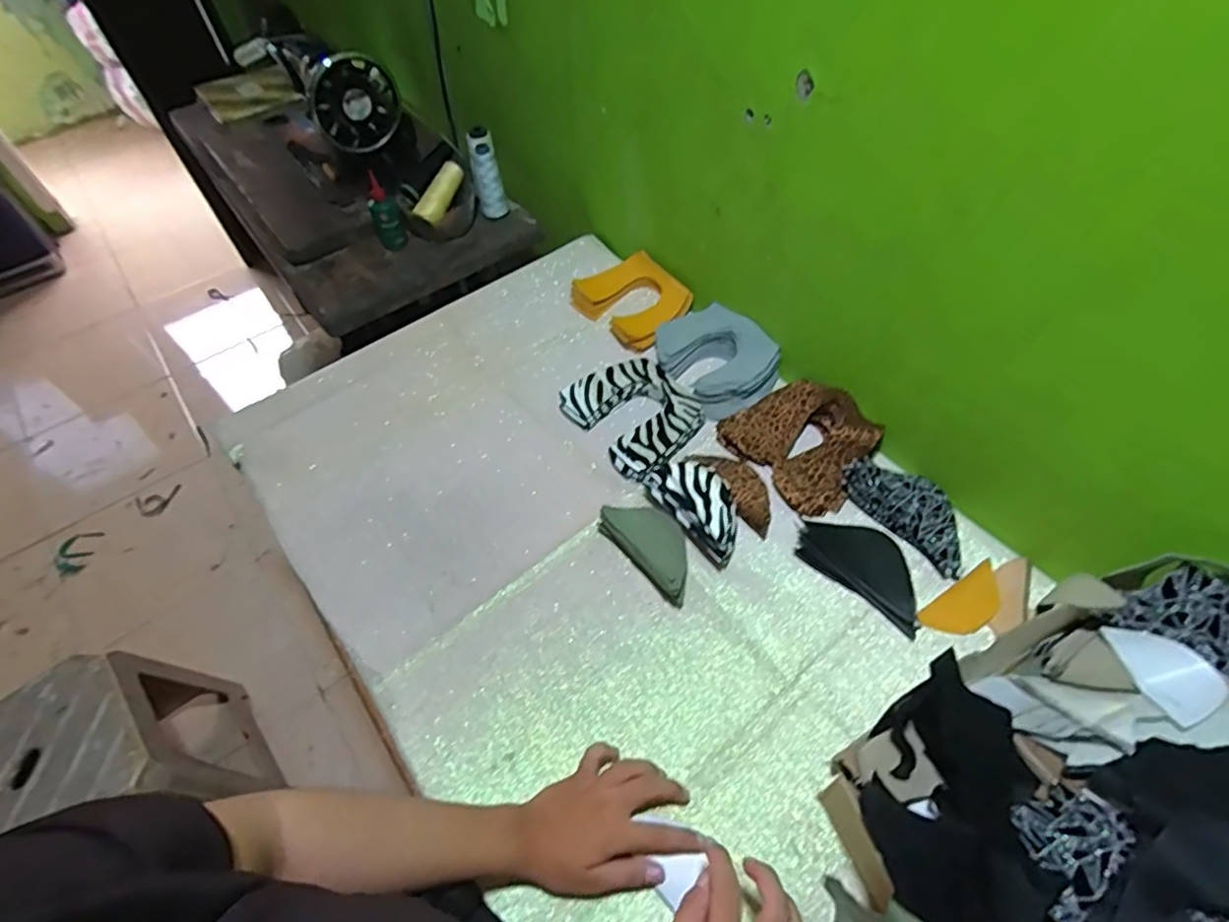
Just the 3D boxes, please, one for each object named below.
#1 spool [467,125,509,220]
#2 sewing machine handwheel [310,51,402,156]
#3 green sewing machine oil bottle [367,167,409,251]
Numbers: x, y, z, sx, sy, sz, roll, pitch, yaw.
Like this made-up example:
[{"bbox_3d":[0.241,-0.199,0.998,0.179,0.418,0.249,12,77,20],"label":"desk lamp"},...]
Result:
[{"bbox_3d":[-0.210,-0.470,1.022,0.046,0.120,0.048,-14,56,-6],"label":"spool"},{"bbox_3d":[-0.395,-0.551,0.955,0.131,0.136,0.031,-33,60,-20],"label":"sewing machine handwheel"},{"bbox_3d":[-0.367,-0.401,0.975,0.046,0.115,0.038,-22,57,-11],"label":"green sewing machine oil bottle"}]

